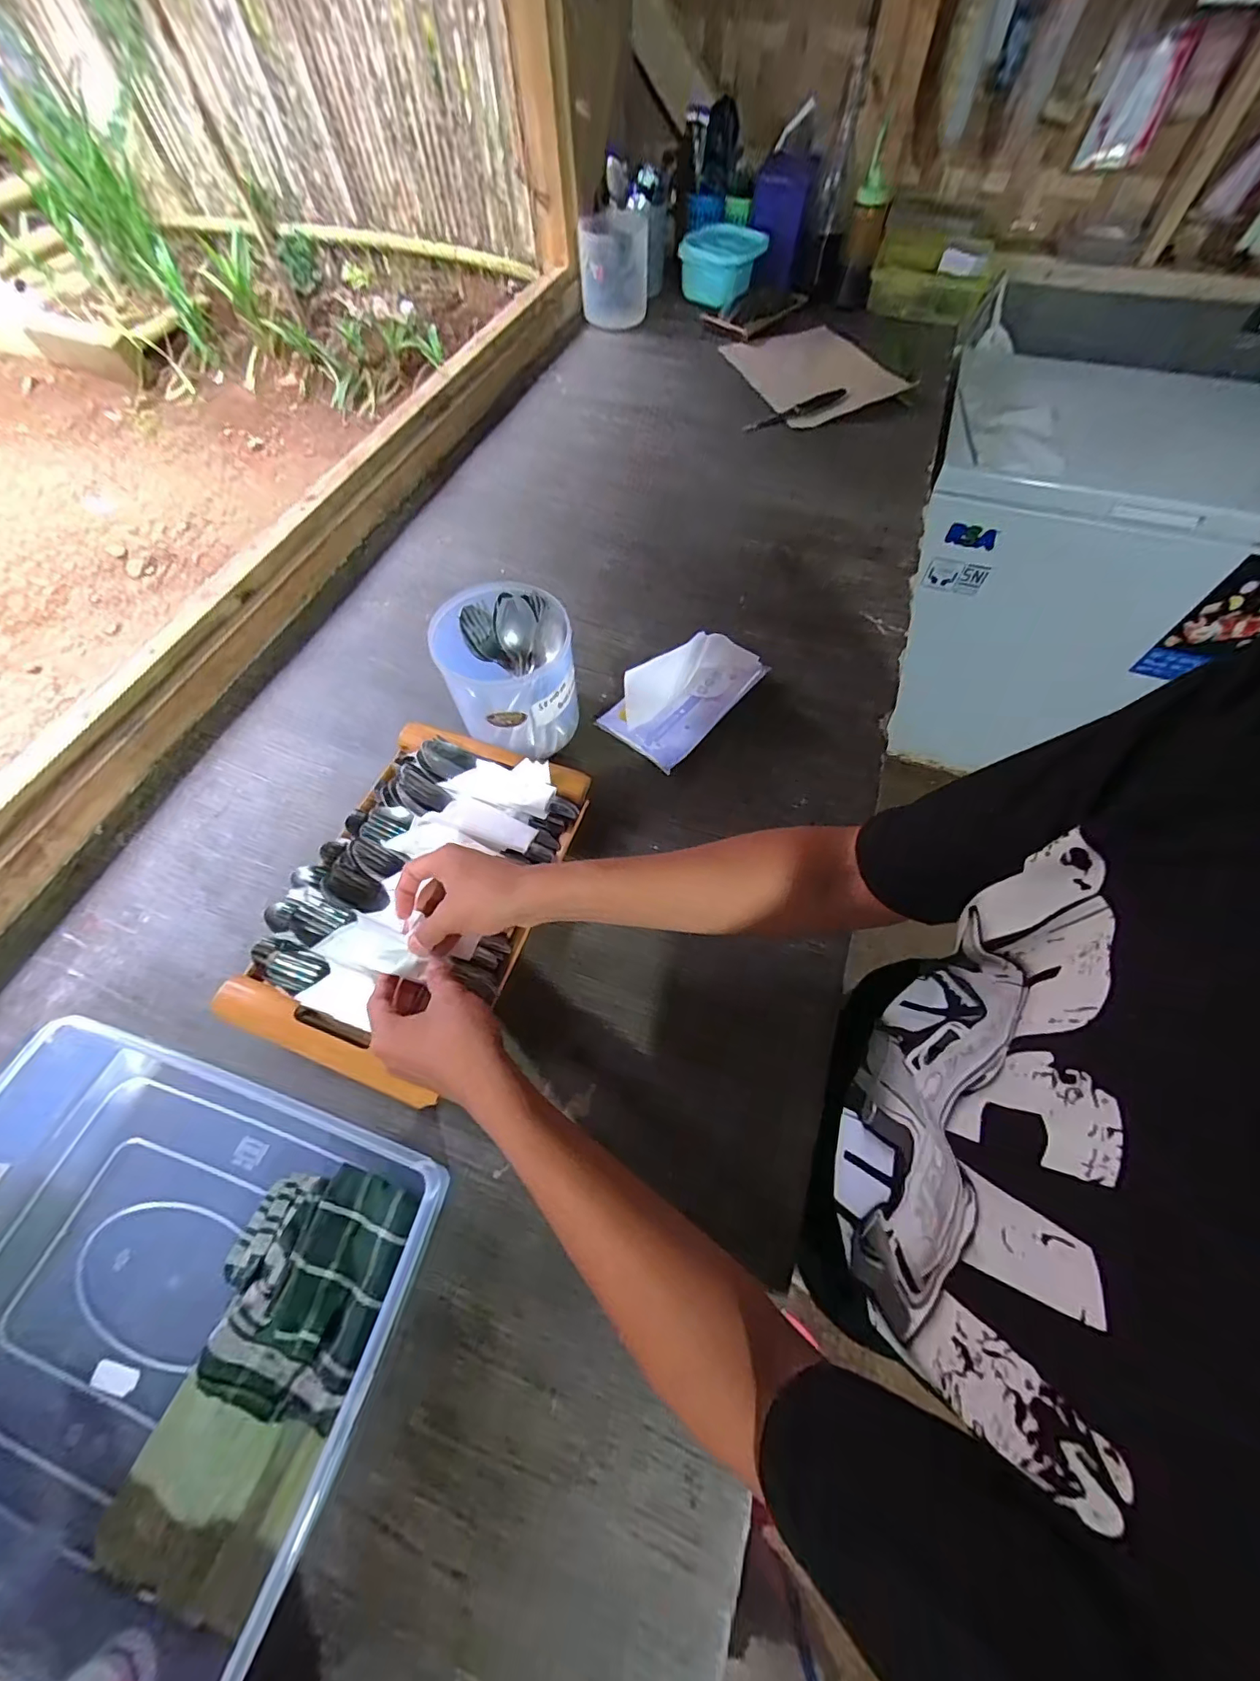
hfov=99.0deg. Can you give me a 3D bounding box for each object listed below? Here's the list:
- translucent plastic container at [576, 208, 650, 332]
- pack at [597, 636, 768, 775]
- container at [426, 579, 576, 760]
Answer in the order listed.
[{"bbox_3d":[-0.032,-1.185,1.126,0.140,0.155,0.124,-3,62,-1],"label":"translucent plastic container"},{"bbox_3d":[0.066,-0.185,0.630,0.106,0.075,0.188,40,69,19],"label":"pack"},{"bbox_3d":[-0.129,-0.180,0.598,0.132,0.136,0.143,-17,63,-8],"label":"container"}]

